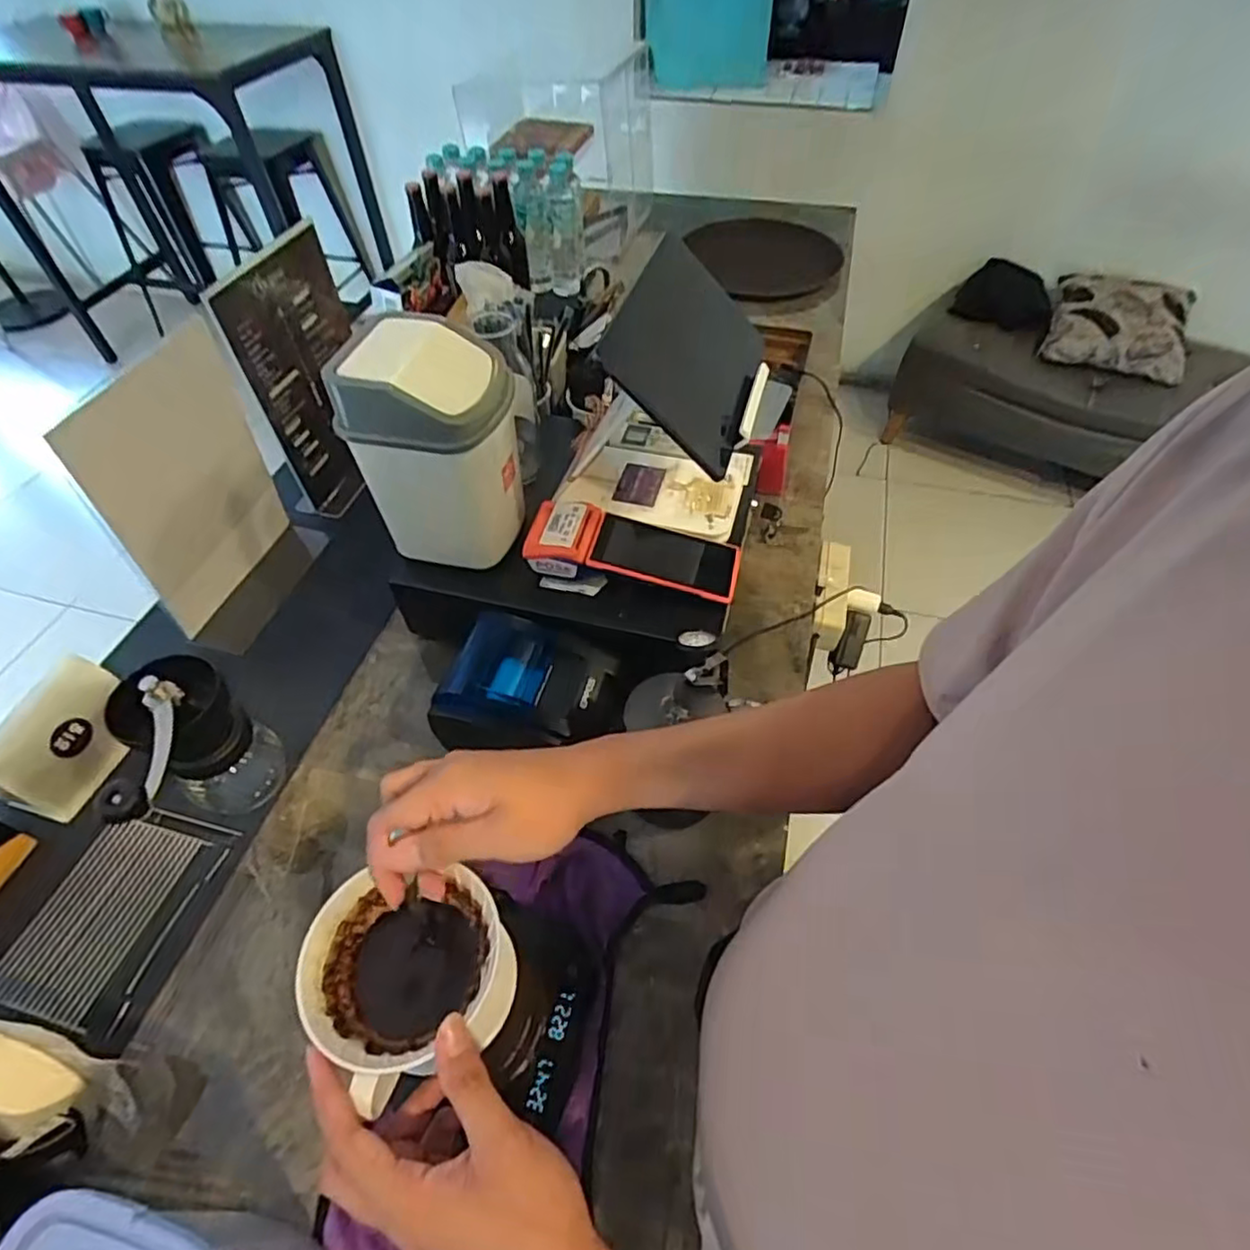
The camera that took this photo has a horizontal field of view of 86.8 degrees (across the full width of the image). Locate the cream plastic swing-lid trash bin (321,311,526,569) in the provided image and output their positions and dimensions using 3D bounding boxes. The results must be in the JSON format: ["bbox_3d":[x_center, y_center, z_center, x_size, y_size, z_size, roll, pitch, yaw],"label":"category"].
[{"bbox_3d":[-0.177,-0.174,0.656,0.134,0.209,0.124,10,52,9],"label":"cream plastic swing-lid trash bin"}]

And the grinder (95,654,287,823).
[{"bbox_3d":[-0.361,0.125,0.577,0.086,0.193,0.139,-30,57,-21],"label":"grinder"}]

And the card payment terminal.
[{"bbox_3d":[0.010,-0.080,0.688,0.213,0.045,0.088,9,52,8],"label":"card payment terminal"}]

